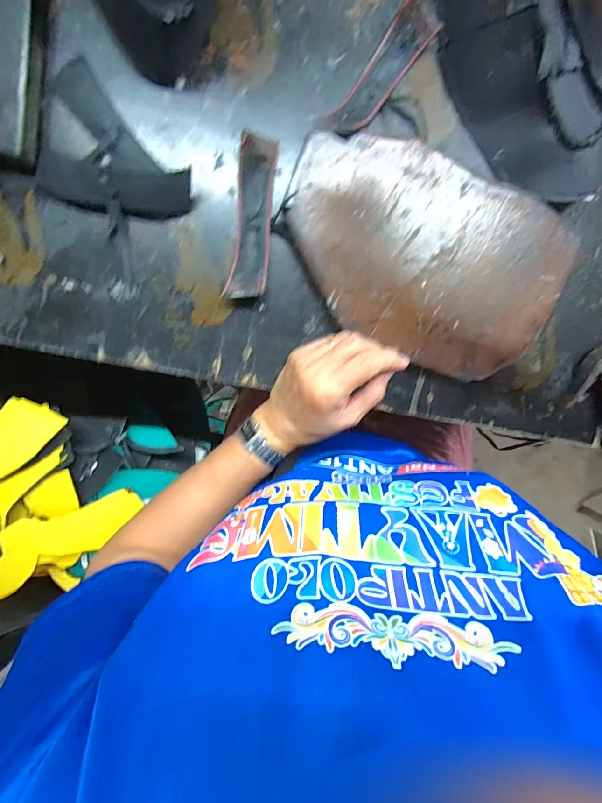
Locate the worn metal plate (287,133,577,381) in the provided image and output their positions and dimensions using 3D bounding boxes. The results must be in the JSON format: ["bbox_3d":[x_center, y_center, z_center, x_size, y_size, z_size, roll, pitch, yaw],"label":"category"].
[{"bbox_3d":[0.115,-0.132,0.318,0.257,0.015,0.172,20,98,-9],"label":"worn metal plate"}]

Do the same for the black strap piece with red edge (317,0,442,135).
[{"bbox_3d":[0.065,-0.274,0.293,0.031,0.024,0.120,39,95,-11],"label":"black strap piece with red edge"}]

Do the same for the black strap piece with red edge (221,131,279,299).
[{"bbox_3d":[-0.040,-0.155,0.300,0.035,0.022,0.132,8,100,-7],"label":"black strap piece with red edge"}]

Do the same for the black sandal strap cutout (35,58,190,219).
[{"bbox_3d":[-0.146,-0.206,0.283,0.116,0.022,0.101,11,99,-8],"label":"black sandal strap cutout"}]

